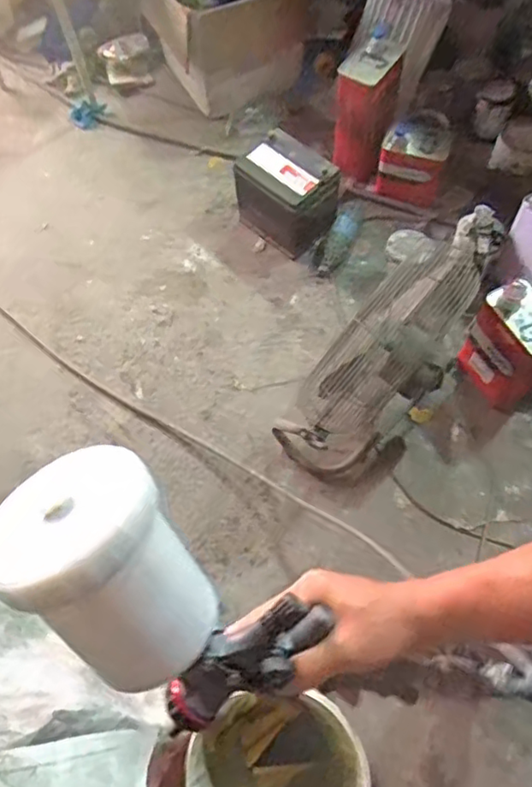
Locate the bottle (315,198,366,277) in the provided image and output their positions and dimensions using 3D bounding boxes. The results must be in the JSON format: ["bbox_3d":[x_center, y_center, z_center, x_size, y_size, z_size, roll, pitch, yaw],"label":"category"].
[{"bbox_3d":[0.193,-0.397,1.549,0.058,0.078,0.240,25,70,11],"label":"bottle"}]

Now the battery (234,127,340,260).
[{"bbox_3d":[0.053,-0.496,1.521,0.206,0.208,0.147,33,71,16],"label":"battery"}]

